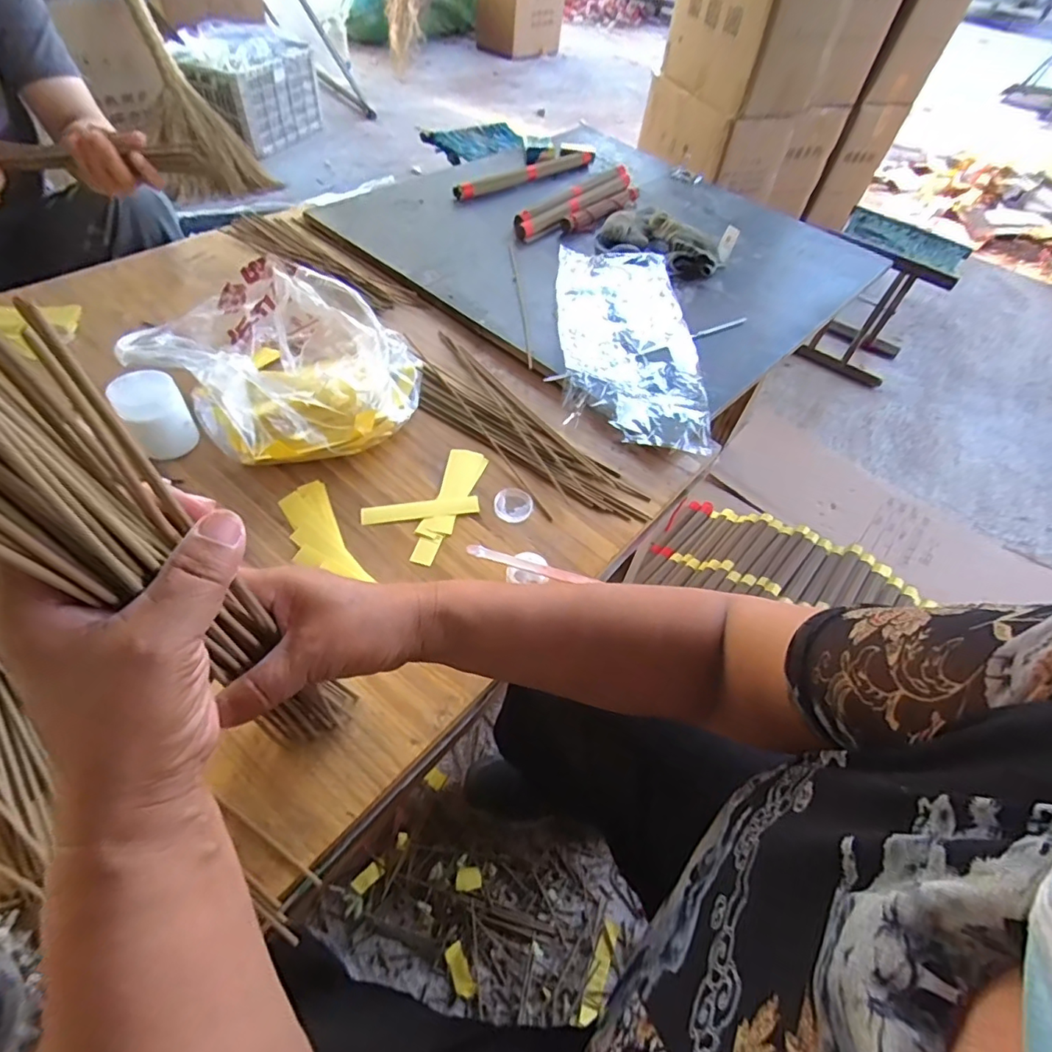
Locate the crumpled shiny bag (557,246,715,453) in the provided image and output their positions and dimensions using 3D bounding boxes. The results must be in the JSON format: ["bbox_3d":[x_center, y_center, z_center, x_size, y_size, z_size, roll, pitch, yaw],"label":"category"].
[{"bbox_3d":[0.129,-0.252,0.691,0.171,0.030,0.383,5,52,-4],"label":"crumpled shiny bag"}]

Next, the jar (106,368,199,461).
[{"bbox_3d":[-0.353,-0.109,0.517,0.054,0.063,0.061,-30,63,-26],"label":"jar"}]

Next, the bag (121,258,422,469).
[{"bbox_3d":[-0.252,-0.172,0.569,0.266,0.095,0.234,10,53,0],"label":"bag"}]

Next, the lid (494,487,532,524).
[{"bbox_3d":[-0.013,-0.021,0.536,0.037,0.007,0.039,4,52,-5],"label":"lid"}]

